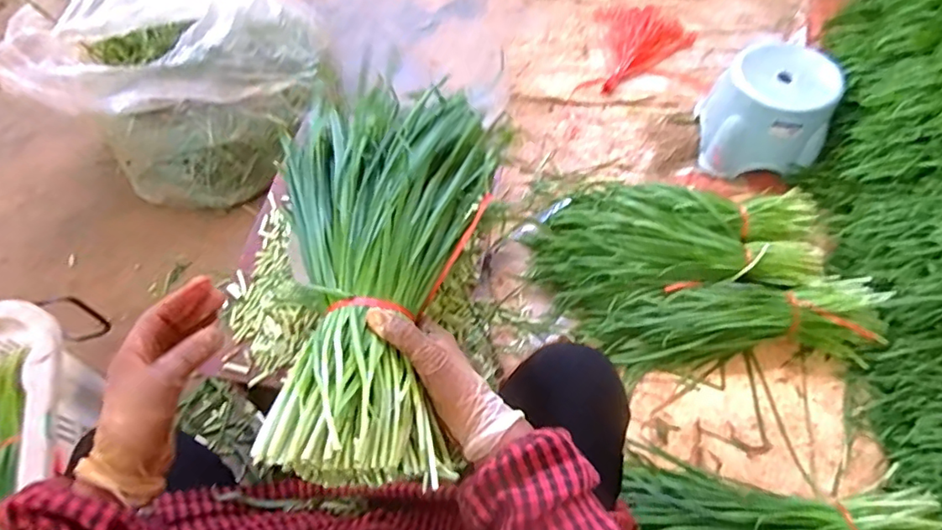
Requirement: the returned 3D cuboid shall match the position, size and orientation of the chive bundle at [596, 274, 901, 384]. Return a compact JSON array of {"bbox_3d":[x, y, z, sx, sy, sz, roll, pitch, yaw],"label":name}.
[{"bbox_3d":[0.450,0.099,0.965,0.475,0.113,0.140,-1,60,-4],"label":"chive bundle"}]

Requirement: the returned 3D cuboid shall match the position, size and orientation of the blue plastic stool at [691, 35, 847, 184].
[{"bbox_3d":[0.601,-0.310,1.128,0.202,0.198,0.189,12,60,3],"label":"blue plastic stool"}]

